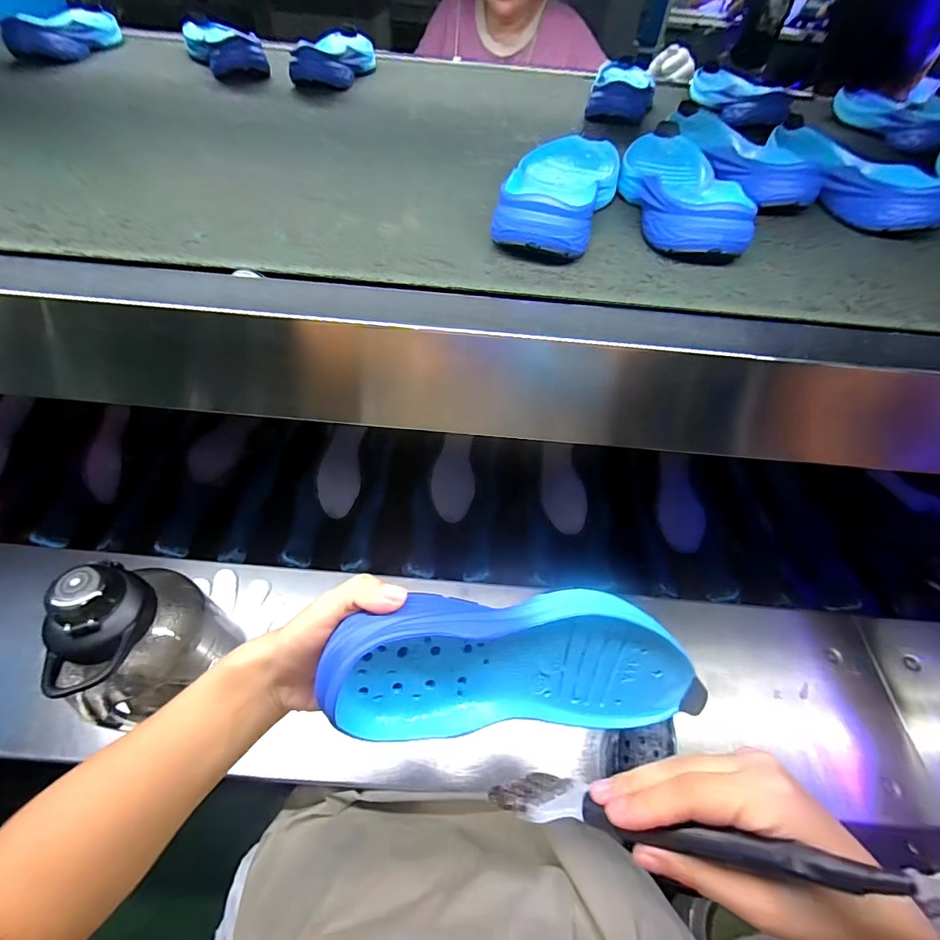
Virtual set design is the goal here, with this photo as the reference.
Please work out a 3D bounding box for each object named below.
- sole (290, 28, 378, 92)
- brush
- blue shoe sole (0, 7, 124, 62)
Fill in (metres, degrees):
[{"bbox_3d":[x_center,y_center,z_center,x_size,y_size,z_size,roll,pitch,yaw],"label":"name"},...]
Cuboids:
[{"bbox_3d":[-0.193,-0.616,0.644,0.089,0.037,0.229,3,52,-2],"label":"sole"},{"bbox_3d":[0.090,0.173,0.211,0.171,0.026,0.022,-14,43,35],"label":"brush"},{"bbox_3d":[-0.576,-0.639,0.635,0.057,0.043,0.214,8,52,2],"label":"blue shoe sole"}]

